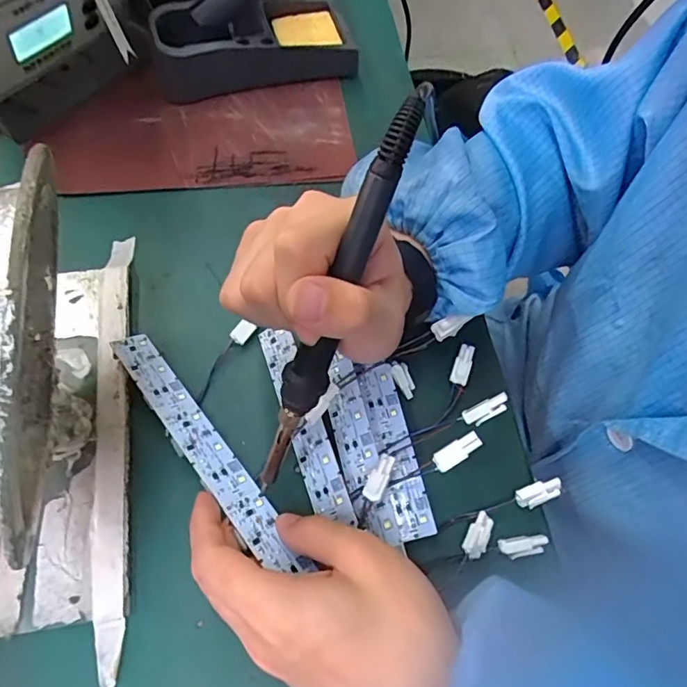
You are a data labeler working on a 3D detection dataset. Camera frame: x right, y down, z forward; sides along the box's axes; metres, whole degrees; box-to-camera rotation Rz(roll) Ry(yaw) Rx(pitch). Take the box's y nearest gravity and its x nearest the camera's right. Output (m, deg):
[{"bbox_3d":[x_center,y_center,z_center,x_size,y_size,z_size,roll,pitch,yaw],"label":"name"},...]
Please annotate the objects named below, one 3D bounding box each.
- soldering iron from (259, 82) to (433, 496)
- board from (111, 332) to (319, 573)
[{"bbox_3d":[-0.006,-0.009,0.235,0.020,0.199,0.016,30,28,14],"label":"soldering iron"},{"bbox_3d":[-0.080,0.056,0.302,0.024,0.004,0.172,-22,59,-41],"label":"board"}]

